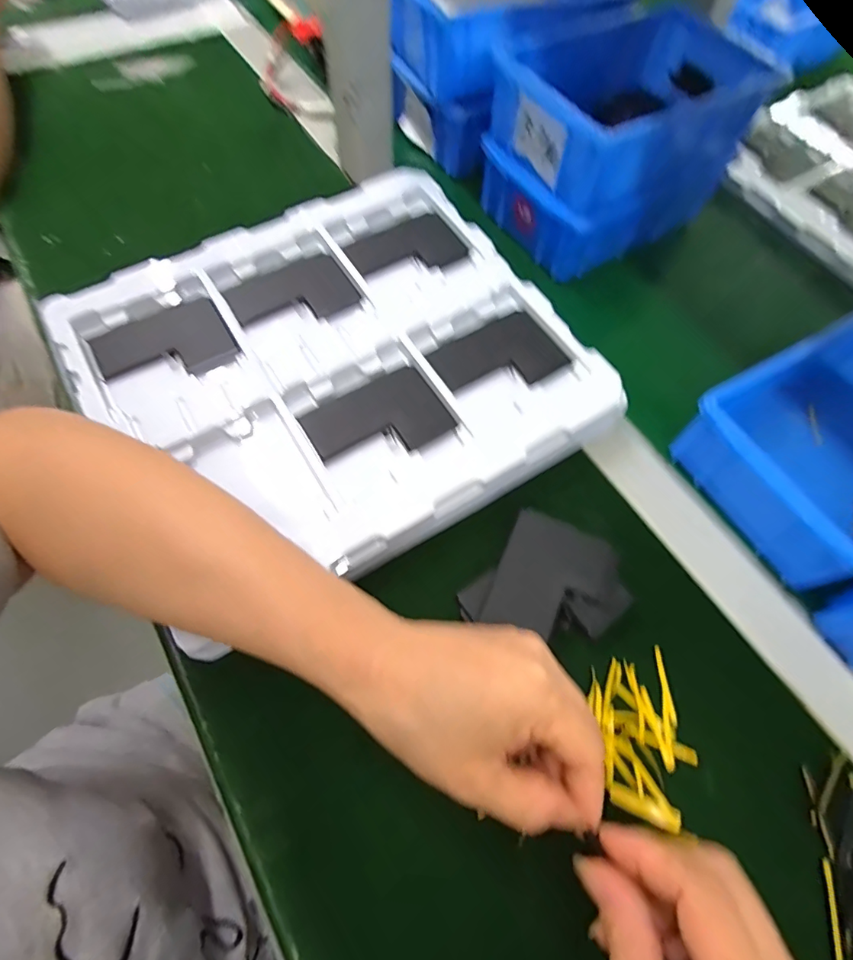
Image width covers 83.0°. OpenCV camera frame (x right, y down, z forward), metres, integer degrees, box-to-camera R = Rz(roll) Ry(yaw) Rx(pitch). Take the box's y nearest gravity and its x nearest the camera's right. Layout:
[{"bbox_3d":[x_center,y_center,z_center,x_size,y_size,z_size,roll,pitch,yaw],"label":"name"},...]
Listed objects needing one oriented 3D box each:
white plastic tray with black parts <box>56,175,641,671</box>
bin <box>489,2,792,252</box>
[{"bbox_3d":[-0.062,-0.086,0.342,0.309,0.024,0.276,-29,69,-16],"label":"white plastic tray with black parts"},{"bbox_3d":[0.166,-0.296,0.418,0.202,0.109,0.135,-29,69,-15],"label":"bin"}]

